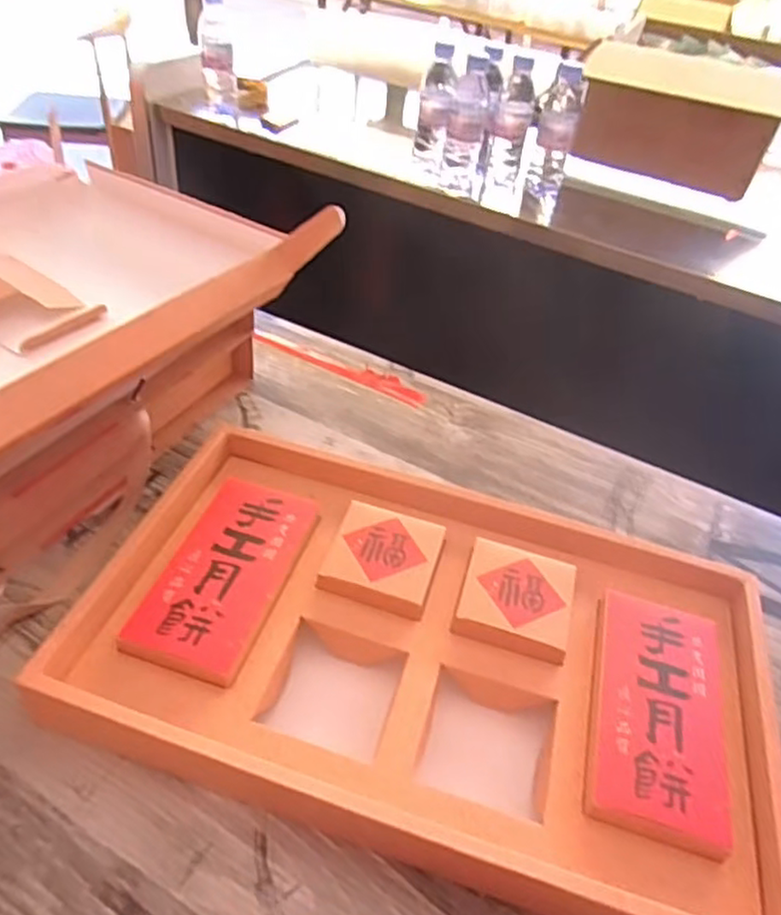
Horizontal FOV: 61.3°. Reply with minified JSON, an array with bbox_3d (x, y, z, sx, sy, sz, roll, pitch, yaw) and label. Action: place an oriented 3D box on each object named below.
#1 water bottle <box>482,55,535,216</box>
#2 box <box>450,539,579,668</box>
[{"bbox_3d":[0.182,-0.480,1.015,0.069,0.215,0.058,14,44,6],"label":"water bottle"},{"bbox_3d":[0.099,0.111,0.516,0.083,0.023,0.083,16,44,9],"label":"box"}]

